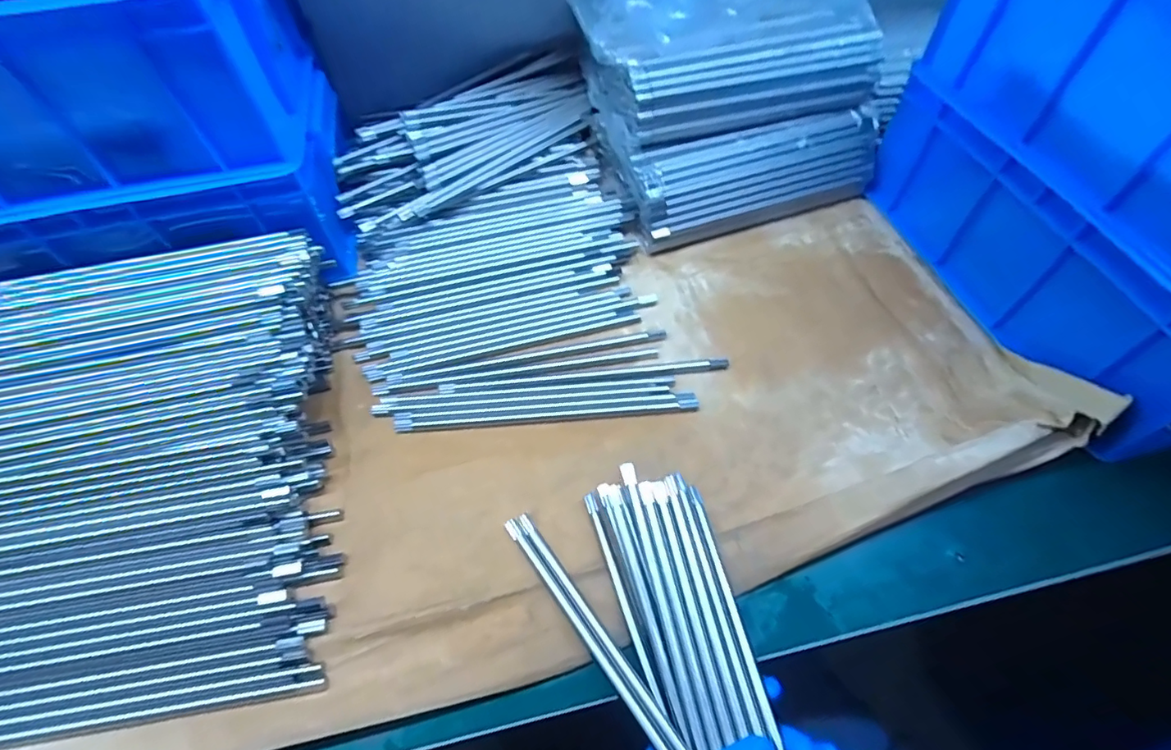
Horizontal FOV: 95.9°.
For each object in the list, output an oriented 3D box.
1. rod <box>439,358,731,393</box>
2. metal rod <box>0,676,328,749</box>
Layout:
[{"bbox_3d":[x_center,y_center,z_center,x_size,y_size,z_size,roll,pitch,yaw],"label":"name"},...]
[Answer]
[{"bbox_3d":[-0.001,-0.002,0.430,0.232,0.008,0.011,-4,57,-2],"label":"rod"},{"bbox_3d":[-0.269,0.198,0.301,0.227,0.006,0.008,-9,57,-5],"label":"metal rod"}]

